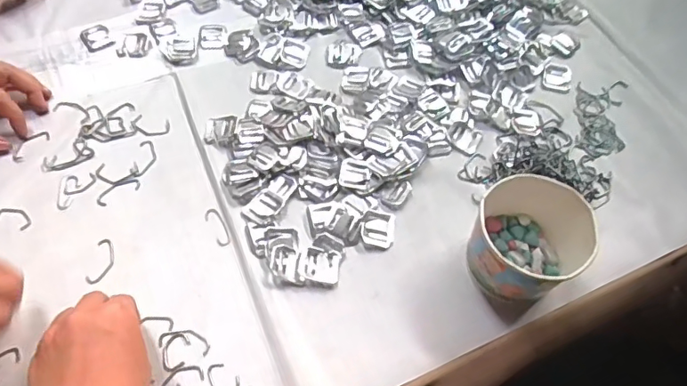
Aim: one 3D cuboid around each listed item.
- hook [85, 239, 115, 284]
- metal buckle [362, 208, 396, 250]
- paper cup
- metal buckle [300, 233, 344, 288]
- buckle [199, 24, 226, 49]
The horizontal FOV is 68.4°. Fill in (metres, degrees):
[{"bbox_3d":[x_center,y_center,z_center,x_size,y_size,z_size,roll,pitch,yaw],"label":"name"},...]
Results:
[{"bbox_3d":[-0.209,0.059,0.437,0.018,0.004,0.041,4,60,0],"label":"hook"},{"bbox_3d":[0.031,0.032,0.458,0.028,0.005,0.035,8,60,3],"label":"metal buckle"},{"bbox_3d":[0.148,0.041,0.415,0.088,0.070,0.086,-28,64,-17],"label":"paper cup"},{"bbox_3d":[-0.019,0.057,0.439,0.034,0.007,0.044,9,60,3],"label":"metal buckle"},{"bbox_3d":[-0.152,-0.182,0.583,0.030,0.004,0.039,0,60,-2],"label":"buckle"}]

